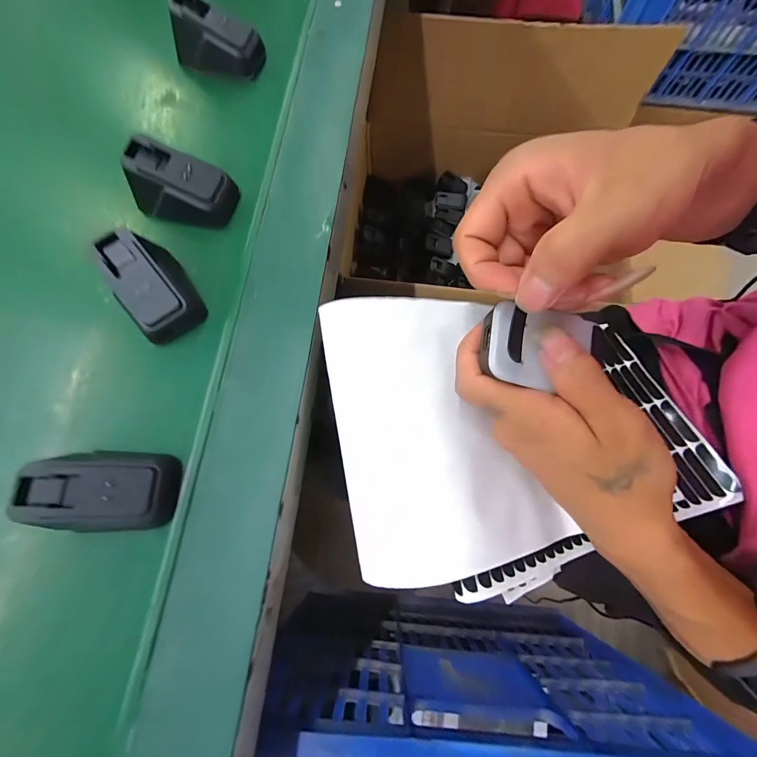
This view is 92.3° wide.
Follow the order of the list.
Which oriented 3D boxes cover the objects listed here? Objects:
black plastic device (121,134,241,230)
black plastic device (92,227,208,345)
[{"bbox_3d":[-0.139,-0.134,0.257,0.065,0.038,0.042,10,74,3],"label":"black plastic device"},{"bbox_3d":[-0.146,-0.060,0.235,0.039,0.038,0.061,-34,76,-9],"label":"black plastic device"}]

